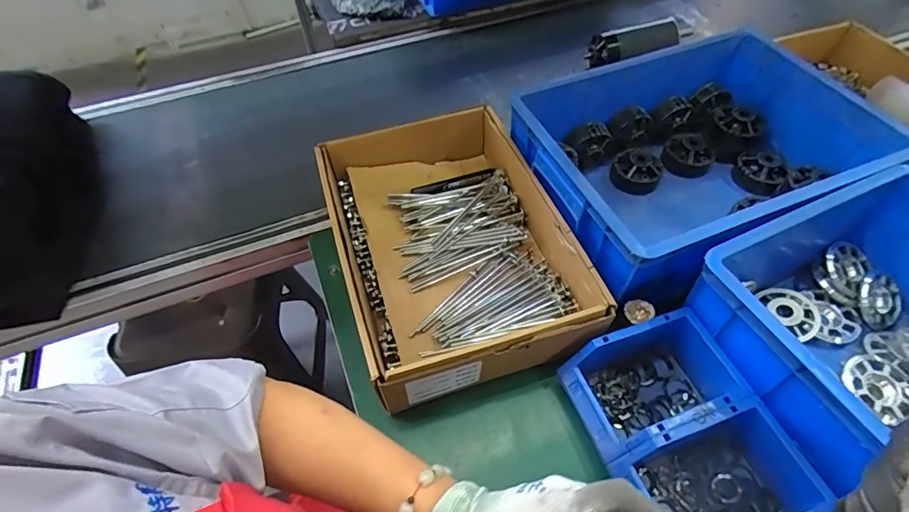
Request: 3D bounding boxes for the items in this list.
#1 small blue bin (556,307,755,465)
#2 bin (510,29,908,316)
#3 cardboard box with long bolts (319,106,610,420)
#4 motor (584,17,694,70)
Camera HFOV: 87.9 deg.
[{"bbox_3d":[0.213,0.136,0.504,0.172,0.076,0.107,-17,54,-11],"label":"small blue bin"},{"bbox_3d":[0.317,-0.116,0.655,0.412,0.172,0.299,-19,54,-12],"label":"bin"},{"bbox_3d":[-0.009,-0.029,0.612,0.264,0.079,0.384,-15,54,-9],"label":"cardboard box with long bolts"},{"bbox_3d":[0.359,-0.417,0.911,0.215,0.046,0.061,-17,54,-11],"label":"motor"}]

